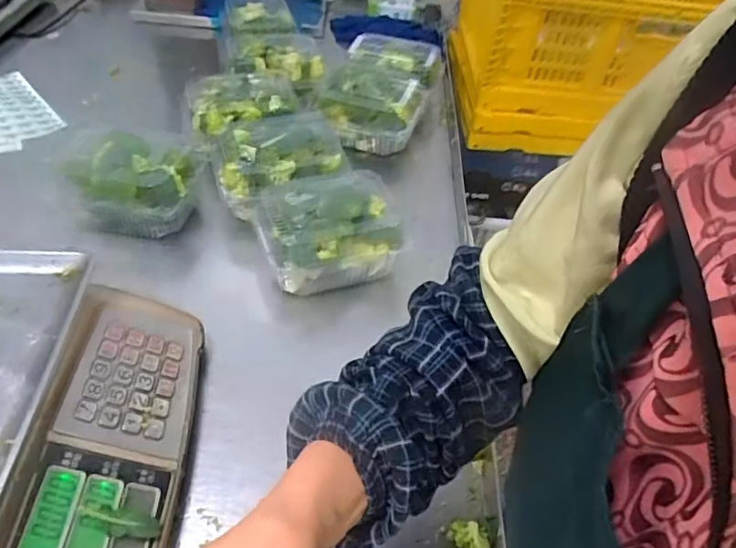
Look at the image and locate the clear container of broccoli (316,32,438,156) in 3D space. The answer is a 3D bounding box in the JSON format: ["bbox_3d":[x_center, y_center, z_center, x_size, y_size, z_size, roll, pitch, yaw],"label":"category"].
[{"bbox_3d":[0.021,-0.310,0.955,0.161,0.082,0.256,15,45,8],"label":"clear container of broccoli"}]

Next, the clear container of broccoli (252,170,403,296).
[{"bbox_3d":[-0.053,-0.053,0.700,0.157,0.086,0.149,-11,47,-17],"label":"clear container of broccoli"}]

